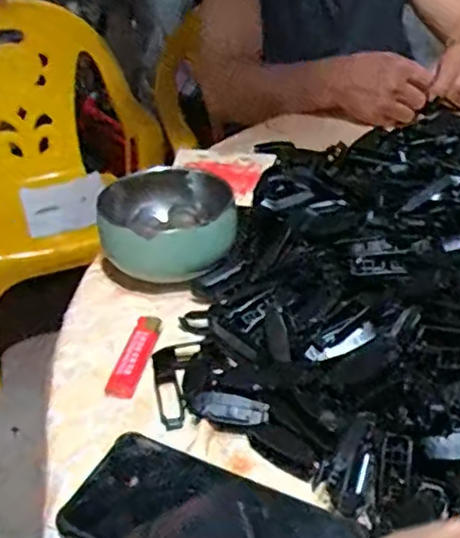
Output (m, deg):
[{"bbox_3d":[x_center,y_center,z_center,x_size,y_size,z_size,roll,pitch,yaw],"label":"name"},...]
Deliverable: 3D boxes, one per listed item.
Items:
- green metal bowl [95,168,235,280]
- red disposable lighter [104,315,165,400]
[{"bbox_3d":[-0.055,-0.037,0.574,0.118,0.071,0.104,-11,35,-11],"label":"green metal bowl"},{"bbox_3d":[-0.070,0.064,0.485,0.022,0.009,0.083,5,35,12],"label":"red disposable lighter"}]

